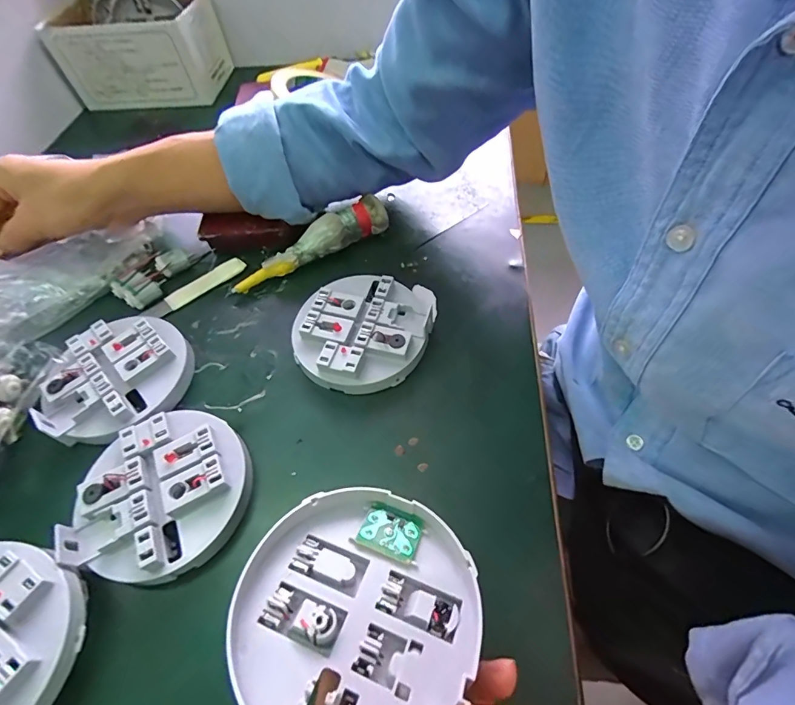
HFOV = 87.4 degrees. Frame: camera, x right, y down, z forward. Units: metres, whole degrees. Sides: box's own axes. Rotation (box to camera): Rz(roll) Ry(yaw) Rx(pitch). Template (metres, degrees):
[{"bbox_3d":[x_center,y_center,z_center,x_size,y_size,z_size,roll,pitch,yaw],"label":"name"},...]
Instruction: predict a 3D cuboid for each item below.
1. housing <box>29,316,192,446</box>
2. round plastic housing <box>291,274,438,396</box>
[{"bbox_3d":[-0.210,0.017,0.309,0.101,0.018,0.095,-1,56,1],"label":"housing"},{"bbox_3d":[-0.025,-0.023,0.324,0.100,0.021,0.113,18,57,13],"label":"round plastic housing"}]

